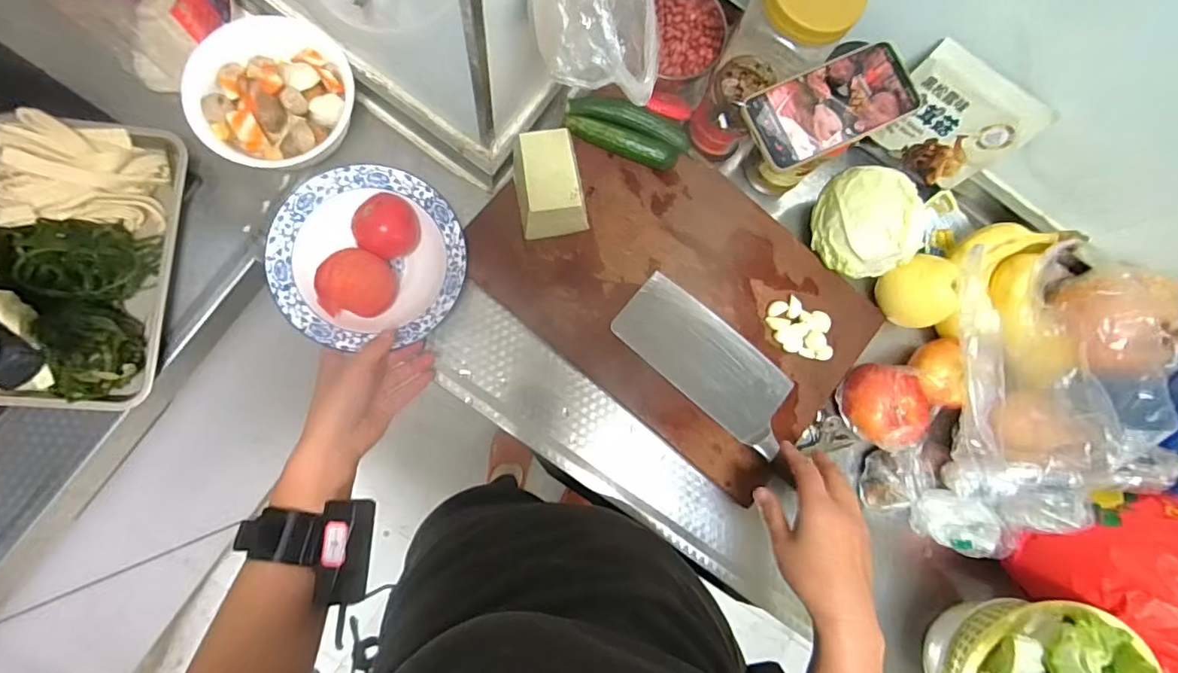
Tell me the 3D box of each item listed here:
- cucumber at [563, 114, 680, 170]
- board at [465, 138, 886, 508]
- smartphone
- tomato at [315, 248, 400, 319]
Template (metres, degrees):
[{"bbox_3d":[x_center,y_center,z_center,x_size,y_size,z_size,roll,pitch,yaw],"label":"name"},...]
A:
[{"bbox_3d":[0.034,-0.201,0.567,0.124,0.027,0.028,15,82,-5],"label":"cucumber"},{"bbox_3d":[0.101,-0.055,0.571,0.398,0.018,0.281,40,81,-1],"label":"board"},{"bbox_3d":[0.225,-0.214,0.491,0.165,0.012,0.078,-26,87,-9],"label":"smartphone"},{"bbox_3d":[-0.220,-0.048,0.512,0.063,0.065,0.061,1,84,-7],"label":"tomato"}]

